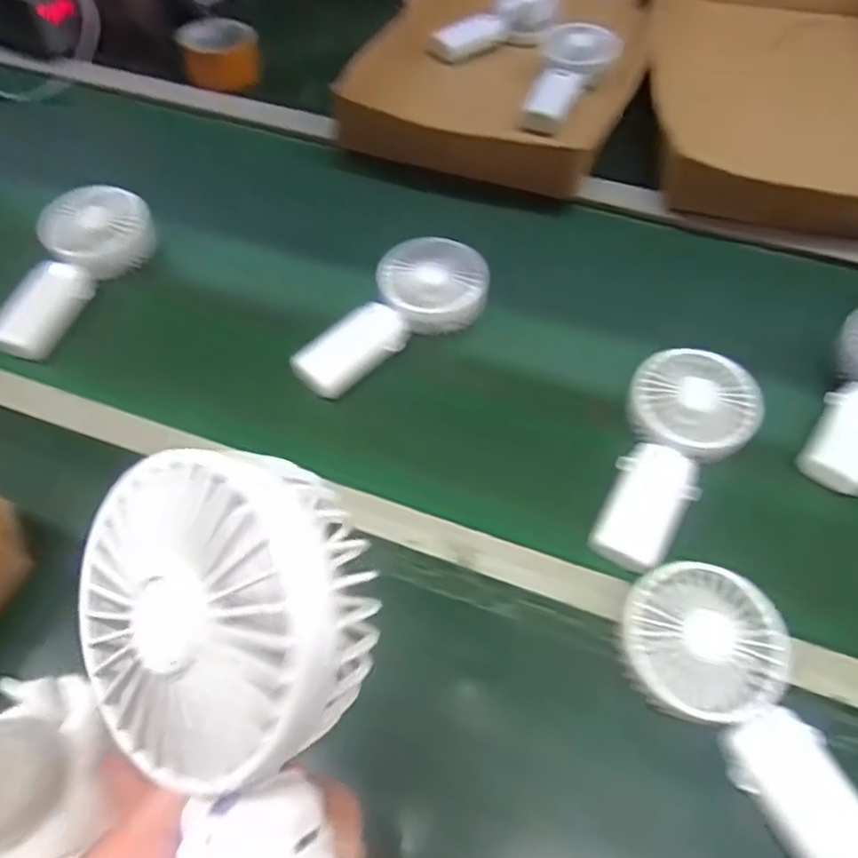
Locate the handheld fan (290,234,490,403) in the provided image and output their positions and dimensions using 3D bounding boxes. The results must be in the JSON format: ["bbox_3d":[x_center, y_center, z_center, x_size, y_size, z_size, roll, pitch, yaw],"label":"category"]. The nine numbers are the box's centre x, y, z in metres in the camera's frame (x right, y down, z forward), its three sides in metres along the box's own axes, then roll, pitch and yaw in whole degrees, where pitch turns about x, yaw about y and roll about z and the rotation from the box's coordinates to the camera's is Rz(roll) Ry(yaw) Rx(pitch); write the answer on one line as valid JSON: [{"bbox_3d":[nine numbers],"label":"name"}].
[{"bbox_3d":[-0.039,-0.101,0.571,0.185,0.042,0.093,-35,62,-21],"label":"handheld fan"}]

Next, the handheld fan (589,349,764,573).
[{"bbox_3d":[0.177,0.018,0.487,0.088,0.032,0.182,27,60,18],"label":"handheld fan"}]

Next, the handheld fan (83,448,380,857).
[{"bbox_3d":[-0.050,0.096,0.171,0.078,0.042,0.177,-6,86,-4],"label":"handheld fan"}]

